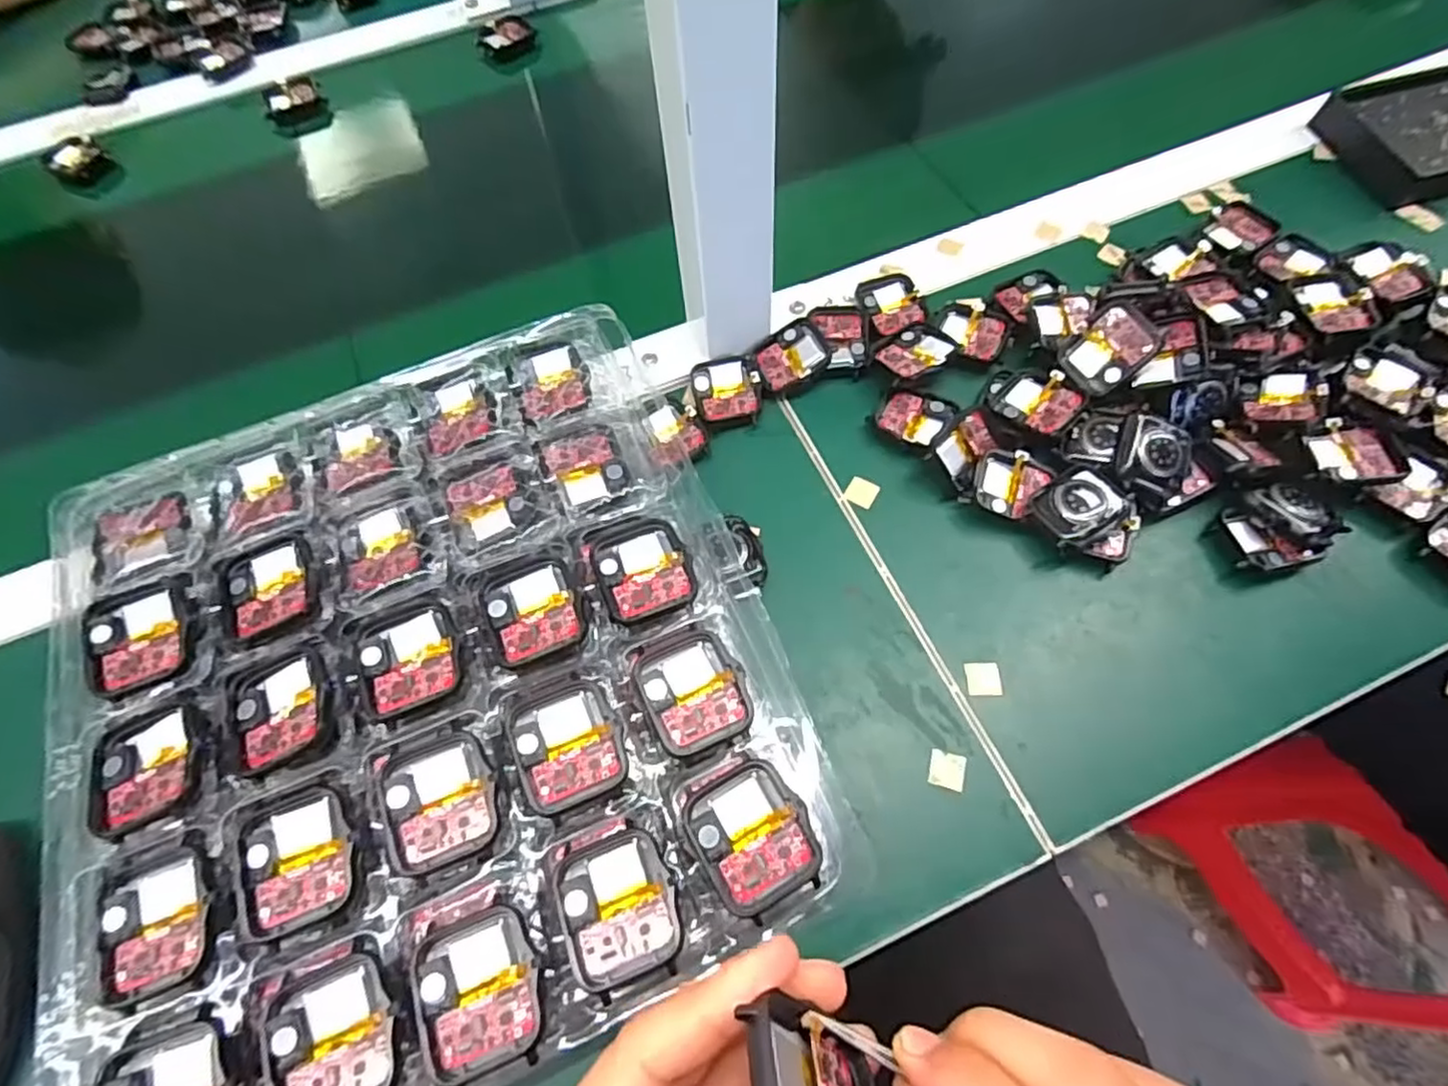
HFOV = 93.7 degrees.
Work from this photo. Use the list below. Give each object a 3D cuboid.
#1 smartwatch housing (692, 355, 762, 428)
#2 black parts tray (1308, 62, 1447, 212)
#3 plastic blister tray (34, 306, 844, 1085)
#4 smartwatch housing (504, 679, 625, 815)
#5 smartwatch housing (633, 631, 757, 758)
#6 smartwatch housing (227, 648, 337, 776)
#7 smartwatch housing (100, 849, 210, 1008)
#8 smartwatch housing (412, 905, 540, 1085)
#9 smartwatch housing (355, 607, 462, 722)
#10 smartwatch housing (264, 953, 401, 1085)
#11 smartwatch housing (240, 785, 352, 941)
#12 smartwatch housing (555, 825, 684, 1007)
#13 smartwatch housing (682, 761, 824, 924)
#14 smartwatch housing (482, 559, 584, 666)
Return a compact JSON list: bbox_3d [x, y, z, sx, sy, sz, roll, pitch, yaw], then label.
[{"bbox_3d":[0.002,-0.089,0.395,0.038,0.008,0.043,-6,65,0],"label":"smartwatch housing"},{"bbox_3d":[0.488,-0.281,0.457,0.147,0.019,0.106,-21,66,-7],"label":"black parts tray"},{"bbox_3d":[-0.123,0.048,0.272,0.265,0.021,0.287,-22,66,-7],"label":"plastic blister tray"},{"bbox_3d":[-0.058,0.073,0.252,0.037,0.008,0.046,-21,66,-7],"label":"smartwatch housing"},{"bbox_3d":[-0.012,0.056,0.261,0.038,0.006,0.044,-20,66,-7],"label":"smartwatch housing"},{"bbox_3d":[-0.168,0.064,0.257,0.039,0.005,0.043,-22,66,-7],"label":"smartwatch housing"},{"bbox_3d":[-0.192,0.128,0.229,0.035,0.005,0.043,-15,65,-4],"label":"smartwatch housing"},{"bbox_3d":[-0.079,0.144,0.217,0.036,0.005,0.045,-18,65,-6],"label":"smartwatch housing"},{"bbox_3d":[-0.123,0.045,0.265,0.037,0.004,0.043,-19,65,-6],"label":"smartwatch housing"},{"bbox_3d":[-0.123,0.157,0.213,0.037,0.007,0.045,-22,66,-8],"label":"smartwatch housing"},{"bbox_3d":[-0.149,0.110,0.236,0.036,0.006,0.044,-21,66,-7],"label":"smartwatch housing"},{"bbox_3d":[-0.035,0.122,0.229,0.037,0.005,0.045,-20,66,-7],"label":"smartwatch housing"},{"bbox_3d":[0.009,0.101,0.234,0.038,0.008,0.045,-27,67,-10],"label":"smartwatch housing"},{"bbox_3d":[-0.077,0.027,0.274,0.035,0.005,0.041,-22,66,-8],"label":"smartwatch housing"}]

